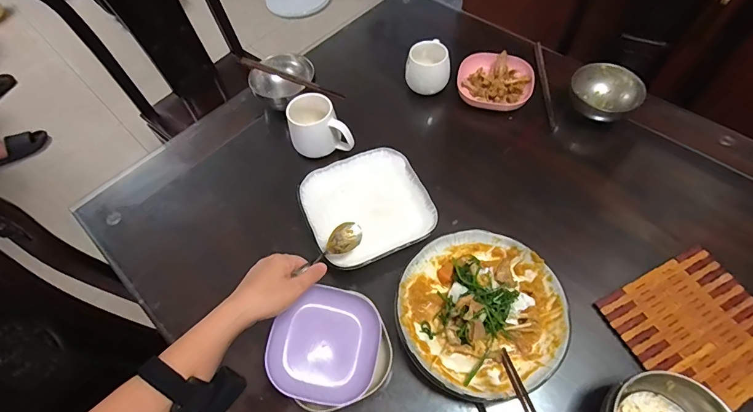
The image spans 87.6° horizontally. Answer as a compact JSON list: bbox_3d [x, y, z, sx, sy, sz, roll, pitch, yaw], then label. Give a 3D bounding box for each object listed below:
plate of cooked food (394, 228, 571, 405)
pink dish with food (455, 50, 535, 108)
[{"bbox_3d":[0.141,0.145,0.542,0.213,0.065,0.220,-2,58,3],"label":"plate of cooked food"},{"bbox_3d":[0.240,-0.255,0.794,0.148,0.034,0.129,16,61,13],"label":"pink dish with food"}]

